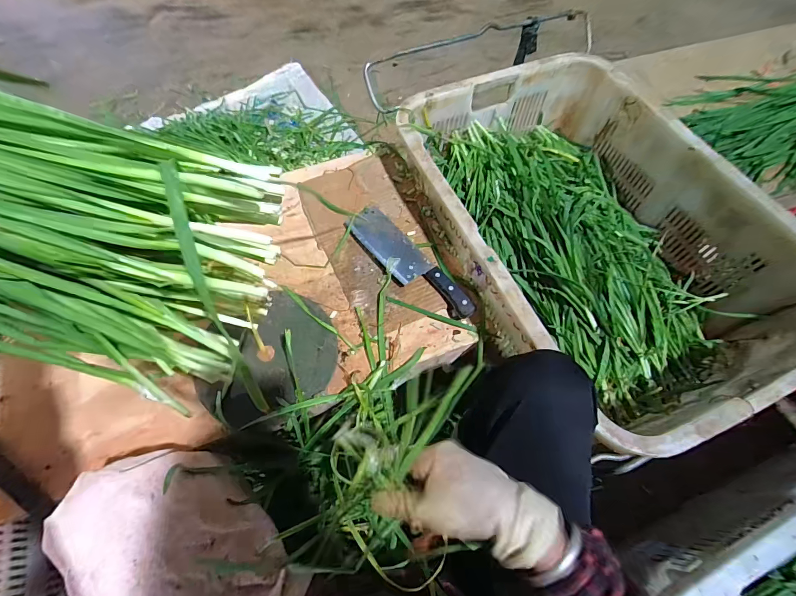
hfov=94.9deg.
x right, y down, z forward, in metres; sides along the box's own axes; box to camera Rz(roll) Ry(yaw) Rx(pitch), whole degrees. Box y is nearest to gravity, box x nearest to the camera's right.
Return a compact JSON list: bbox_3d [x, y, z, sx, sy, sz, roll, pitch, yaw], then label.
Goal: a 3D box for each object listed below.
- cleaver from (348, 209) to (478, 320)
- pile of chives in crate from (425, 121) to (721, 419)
[{"bbox_3d":[0.019,-0.059,0.618,0.071,0.024,0.267,-38,69,-17],"label":"cleaver"},{"bbox_3d":[0.353,-0.118,0.693,0.323,0.143,0.598,-26,66,-13],"label":"pile of chives in crate"}]

